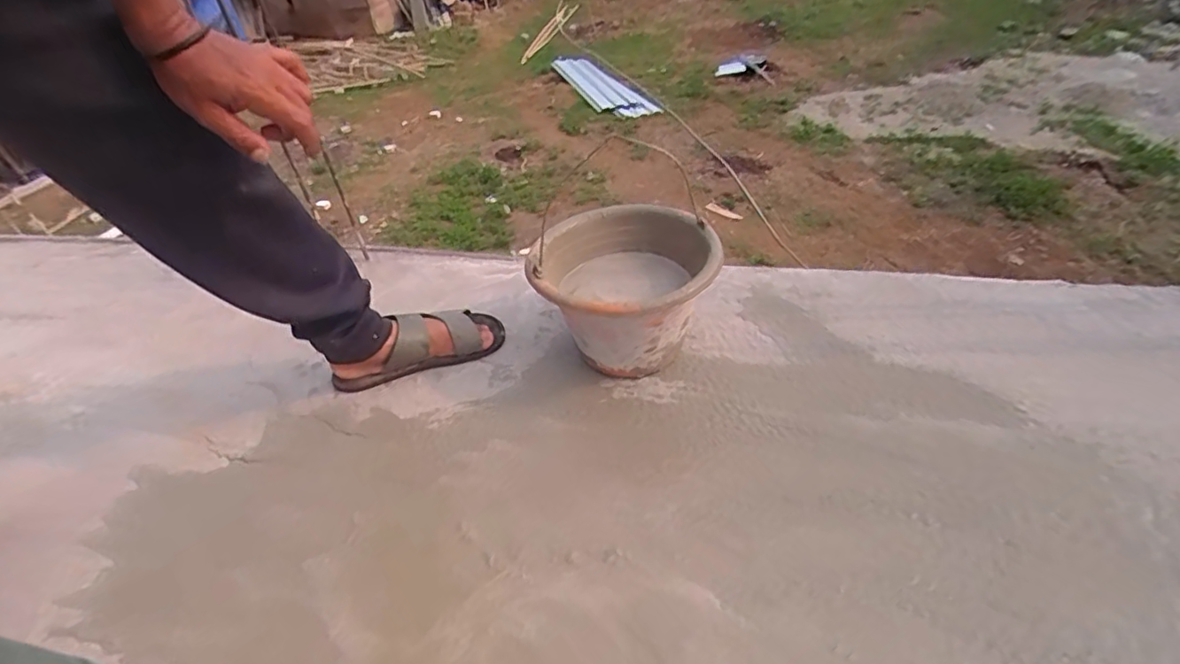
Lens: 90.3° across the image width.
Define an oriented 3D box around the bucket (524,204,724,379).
[{"bbox_3d":[0.048,-0.049,0.816,0.239,0.180,0.239,-4,39,3],"label":"bucket"}]

